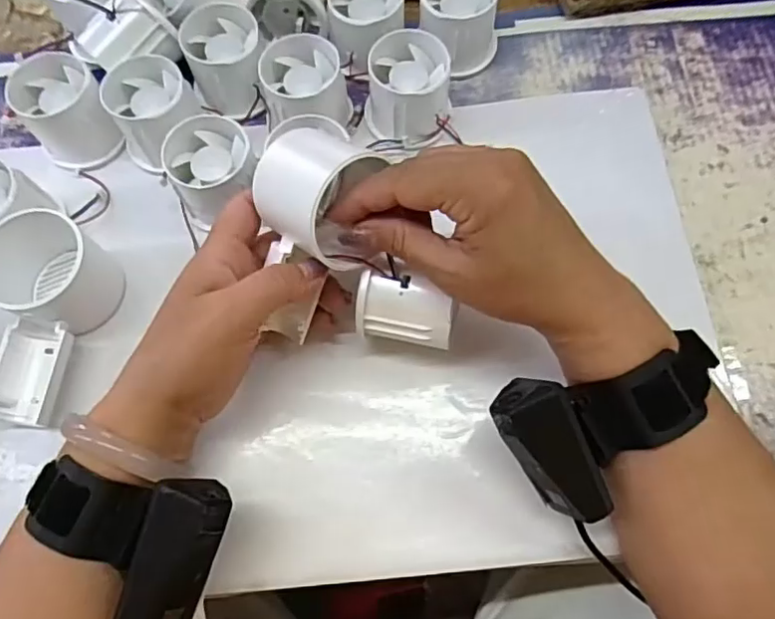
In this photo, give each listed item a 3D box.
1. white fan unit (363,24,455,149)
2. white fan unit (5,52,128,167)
[{"bbox_3d":[0.014,-0.141,0.379,0.054,0.041,0.064,2,71,2],"label":"white fan unit"},{"bbox_3d":[-0.207,-0.127,0.379,0.051,0.049,0.062,-29,73,-8],"label":"white fan unit"}]

